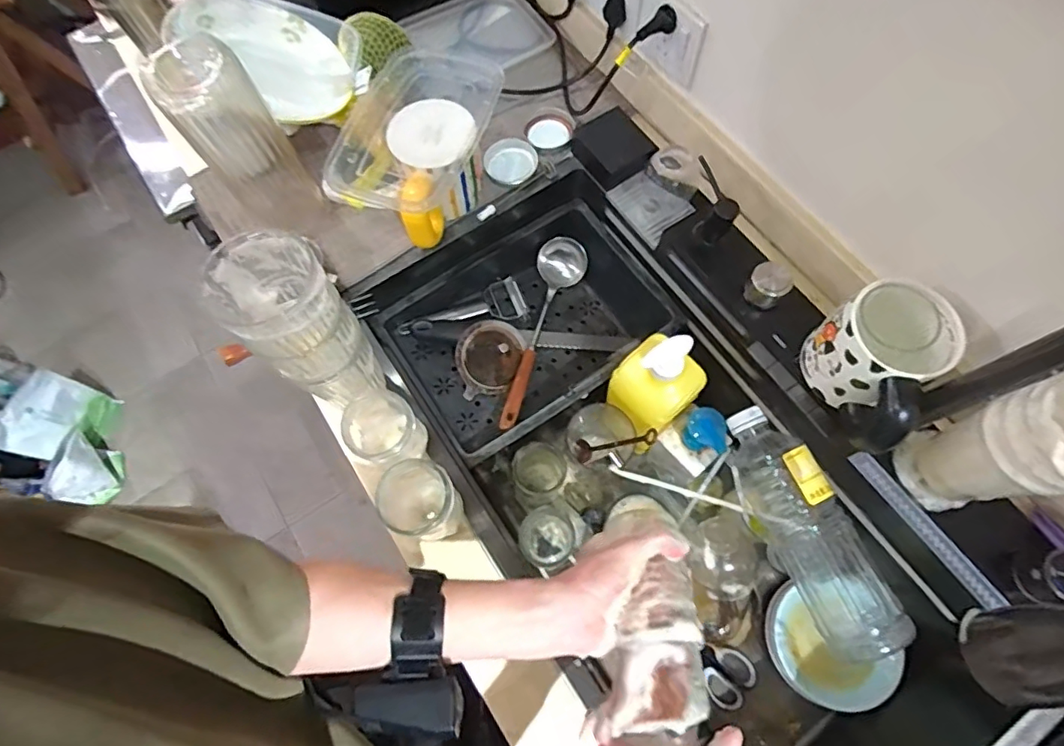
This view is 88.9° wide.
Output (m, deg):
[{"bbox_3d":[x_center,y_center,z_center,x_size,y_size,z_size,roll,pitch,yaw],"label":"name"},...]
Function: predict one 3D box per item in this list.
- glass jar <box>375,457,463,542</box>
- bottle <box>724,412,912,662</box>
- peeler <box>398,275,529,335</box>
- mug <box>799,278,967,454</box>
[{"bbox_3d":[-0.103,0.121,0.510,0.068,0.101,0.057,34,74,13],"label":"glass jar"},{"bbox_3d":[0.283,0.161,0.570,0.074,0.090,0.251,-25,71,-8],"label":"bottle"},{"bbox_3d":[-0.092,-0.082,0.752,0.184,0.026,0.066,-20,69,-23],"label":"peeler"},{"bbox_3d":[0.342,-0.004,0.527,0.104,0.111,0.140,-14,70,-4],"label":"mug"}]

